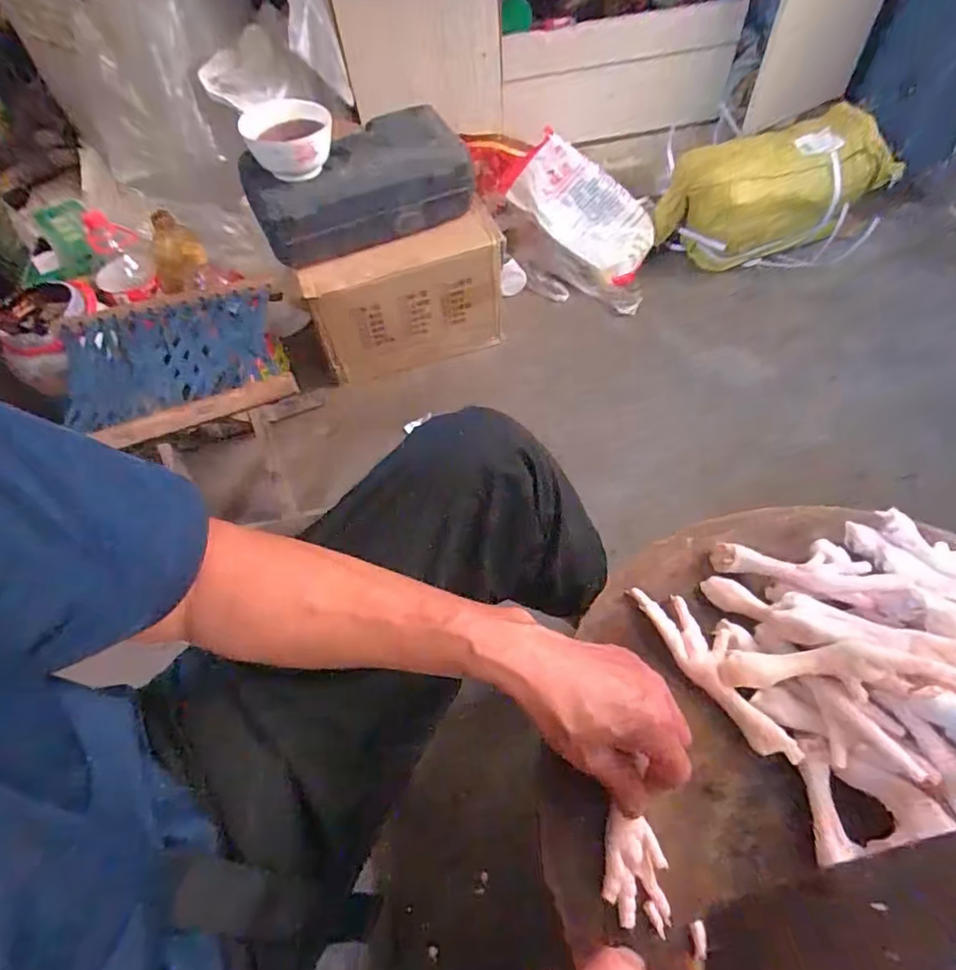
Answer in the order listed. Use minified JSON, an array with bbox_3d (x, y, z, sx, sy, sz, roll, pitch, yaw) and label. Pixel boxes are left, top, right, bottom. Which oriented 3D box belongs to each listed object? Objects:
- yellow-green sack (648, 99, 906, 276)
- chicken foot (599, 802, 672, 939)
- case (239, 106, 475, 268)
[{"bbox_3d":[0.584,-0.577,1.086,0.412,0.186,0.158,-11,57,-3],"label":"yellow-green sack"},{"bbox_3d":[0.097,0.241,0.346,0.038,0.019,0.059,-1,57,4],"label":"chicken foot"},{"bbox_3d":[-0.182,-0.470,0.876,0.333,0.120,0.139,-25,59,-11],"label":"case"}]

